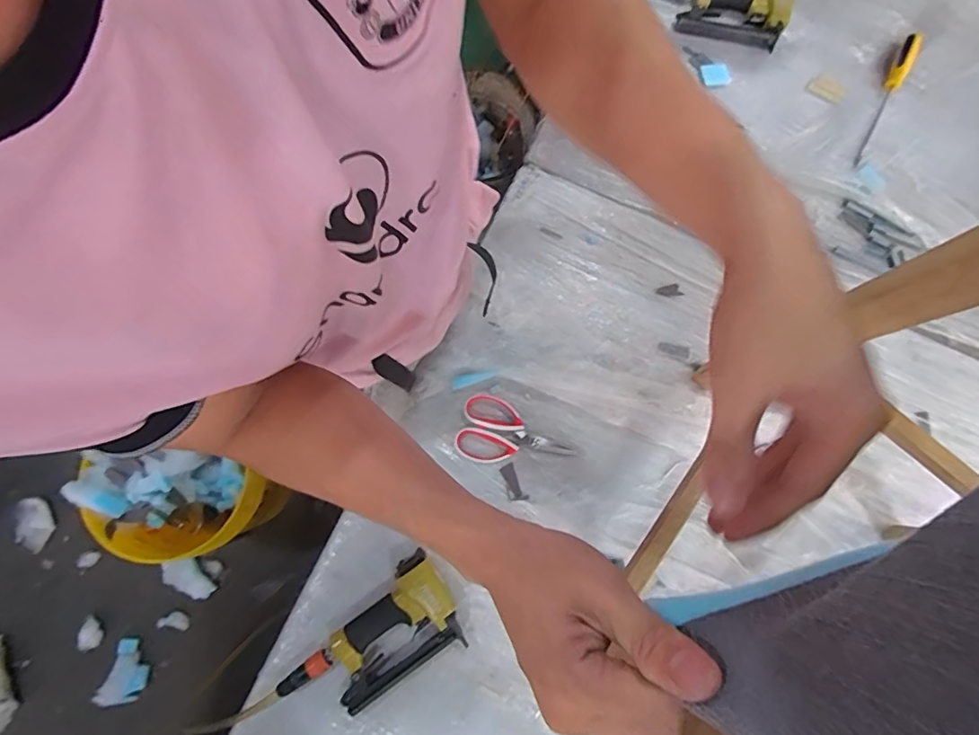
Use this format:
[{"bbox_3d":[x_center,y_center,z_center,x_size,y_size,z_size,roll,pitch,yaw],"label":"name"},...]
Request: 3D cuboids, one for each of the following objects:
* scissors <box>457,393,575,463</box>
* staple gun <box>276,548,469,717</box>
[{"bbox_3d":[0.040,0.103,0.791,0.171,0.018,0.097,14,78,1],"label":"scissors"},{"bbox_3d":[-0.165,0.378,0.717,0.246,0.039,0.134,-31,81,-8],"label":"staple gun"}]

